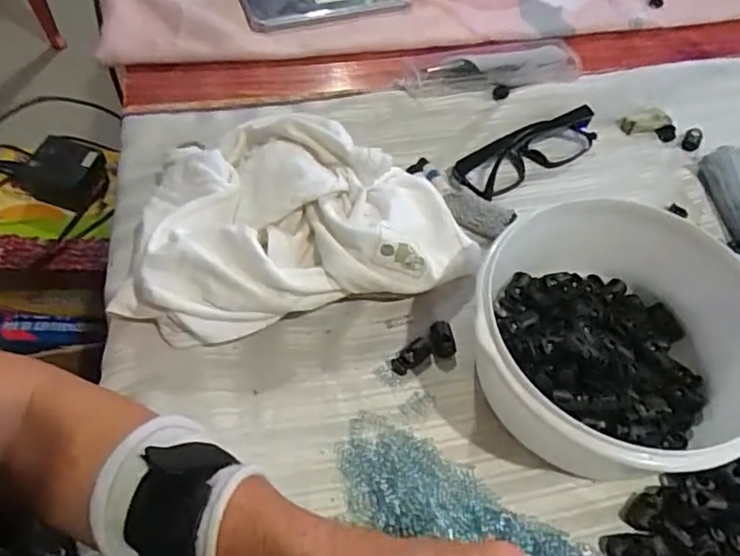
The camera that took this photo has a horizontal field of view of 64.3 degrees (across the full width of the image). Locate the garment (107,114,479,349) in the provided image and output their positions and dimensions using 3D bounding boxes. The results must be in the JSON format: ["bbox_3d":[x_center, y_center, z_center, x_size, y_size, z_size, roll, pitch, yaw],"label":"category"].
[{"bbox_3d":[-0.056,-0.051,0.406,0.228,0.058,0.171,-10,56,-11],"label":"garment"}]

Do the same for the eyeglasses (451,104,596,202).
[{"bbox_3d":[0.128,-0.101,0.469,0.131,0.022,0.035,-28,60,-21],"label":"eyeglasses"}]

